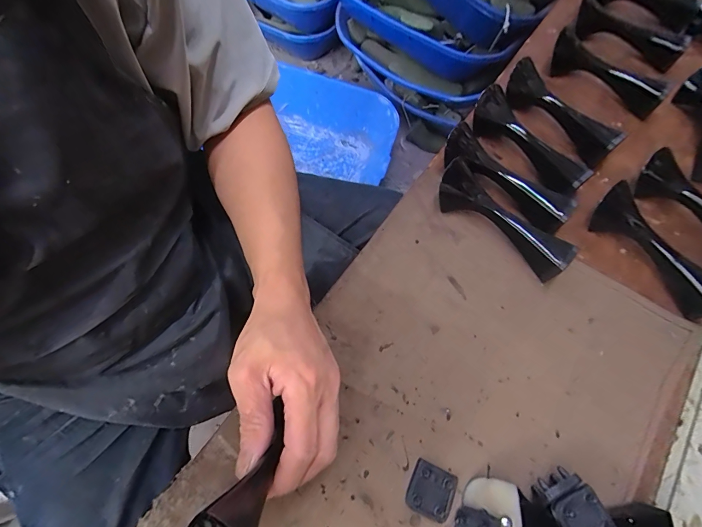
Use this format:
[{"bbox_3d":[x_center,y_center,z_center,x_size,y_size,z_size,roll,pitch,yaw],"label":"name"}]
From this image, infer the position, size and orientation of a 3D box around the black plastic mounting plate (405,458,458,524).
[{"bbox_3d":[0.059,0.167,0.254,0.031,0.010,0.033,23,69,6],"label":"black plastic mounting plate"}]

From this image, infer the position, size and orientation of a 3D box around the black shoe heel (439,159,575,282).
[{"bbox_3d":[0.139,-0.039,0.325,0.133,0.032,0.033,43,72,13],"label":"black shoe heel"}]

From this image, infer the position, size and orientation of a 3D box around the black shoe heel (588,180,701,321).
[{"bbox_3d":[0.280,-0.012,0.318,0.028,0.035,0.130,-30,73,-14],"label":"black shoe heel"}]

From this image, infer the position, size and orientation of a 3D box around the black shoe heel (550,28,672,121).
[{"bbox_3d":[0.294,-0.222,0.401,0.131,0.033,0.047,38,71,11],"label":"black shoe heel"}]

